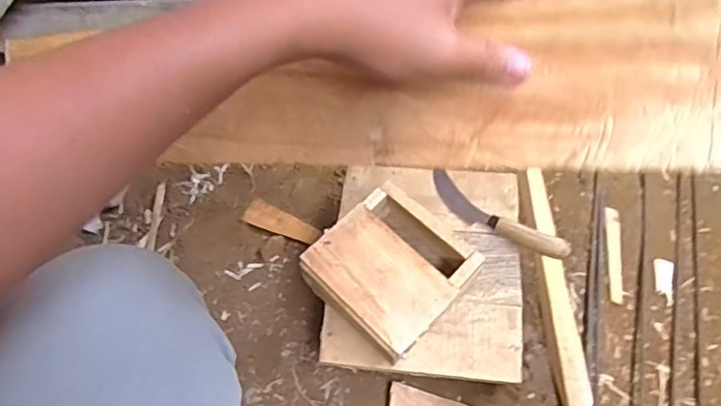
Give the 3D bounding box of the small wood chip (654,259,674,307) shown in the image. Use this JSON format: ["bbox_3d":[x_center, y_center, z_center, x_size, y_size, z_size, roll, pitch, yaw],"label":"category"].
[{"bbox_3d":[0.472,0.122,0.872,0.028,0.009,0.072,6,69,14],"label":"small wood chip"}]

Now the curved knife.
[{"bbox_3d":[0.167,0.018,0.708,0.193,0.032,0.041,37,69,17],"label":"curved knife"}]

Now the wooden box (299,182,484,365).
[{"bbox_3d":[0.034,0.079,0.652,0.152,0.069,0.156,-42,70,-18],"label":"wooden box"}]

